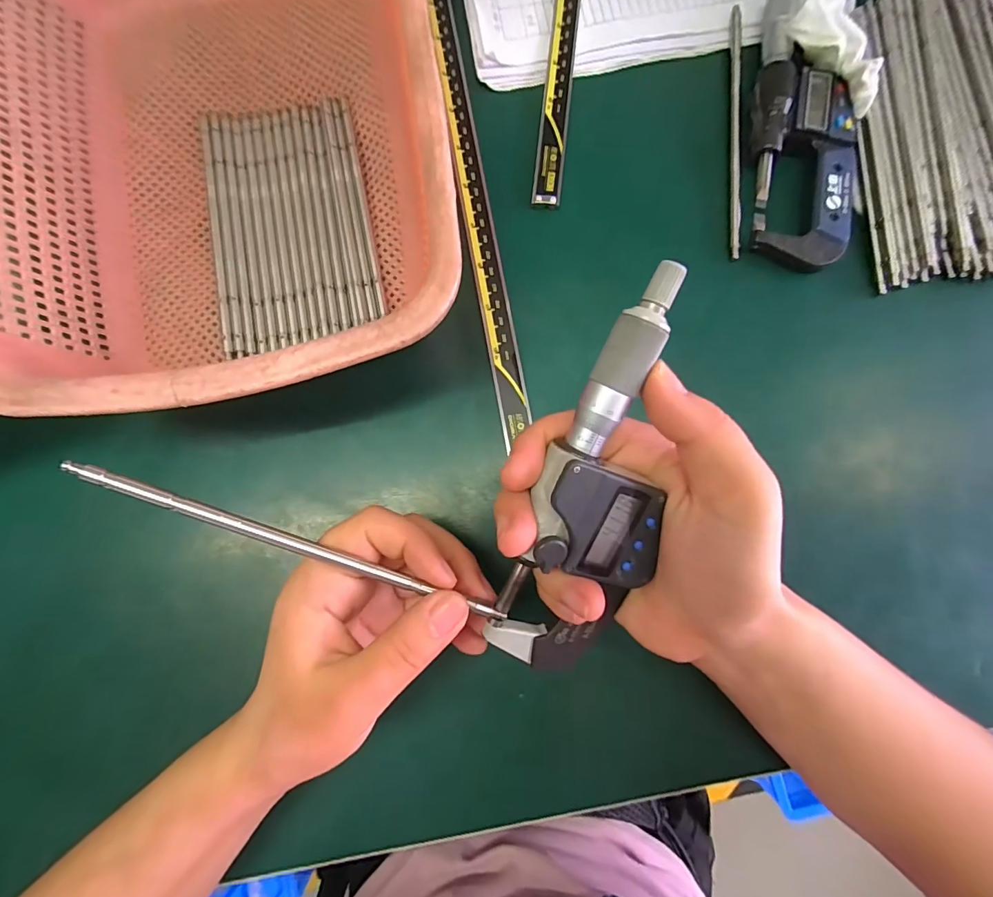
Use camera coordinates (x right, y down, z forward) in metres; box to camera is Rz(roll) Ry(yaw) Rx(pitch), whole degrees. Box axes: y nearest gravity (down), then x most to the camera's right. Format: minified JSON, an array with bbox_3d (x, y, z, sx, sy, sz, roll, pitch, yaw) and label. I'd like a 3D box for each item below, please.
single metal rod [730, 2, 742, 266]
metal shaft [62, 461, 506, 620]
[{"bbox_3d":[0.140,-0.186,0.263,0.006,0.004,0.156,4,85,2],"label":"single metal rod"},{"bbox_3d":[-0.072,0.036,0.168,0.162,0.006,0.005,22,86,-8],"label":"metal shaft"}]

